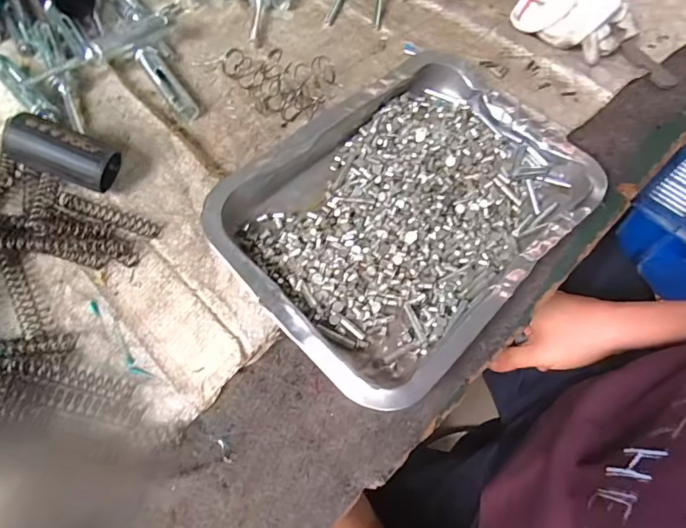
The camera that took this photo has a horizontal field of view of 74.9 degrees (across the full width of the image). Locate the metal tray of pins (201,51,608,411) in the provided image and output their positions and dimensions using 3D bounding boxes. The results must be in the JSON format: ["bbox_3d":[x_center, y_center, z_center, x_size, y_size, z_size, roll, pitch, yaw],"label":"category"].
[{"bbox_3d":[0.053,-0.043,0.320,0.260,0.035,0.179,-40,73,-20],"label":"metal tray of pins"}]

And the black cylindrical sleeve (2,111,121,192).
[{"bbox_3d":[-0.189,-0.074,0.302,0.065,0.024,0.030,22,63,-19],"label":"black cylindrical sleeve"}]

